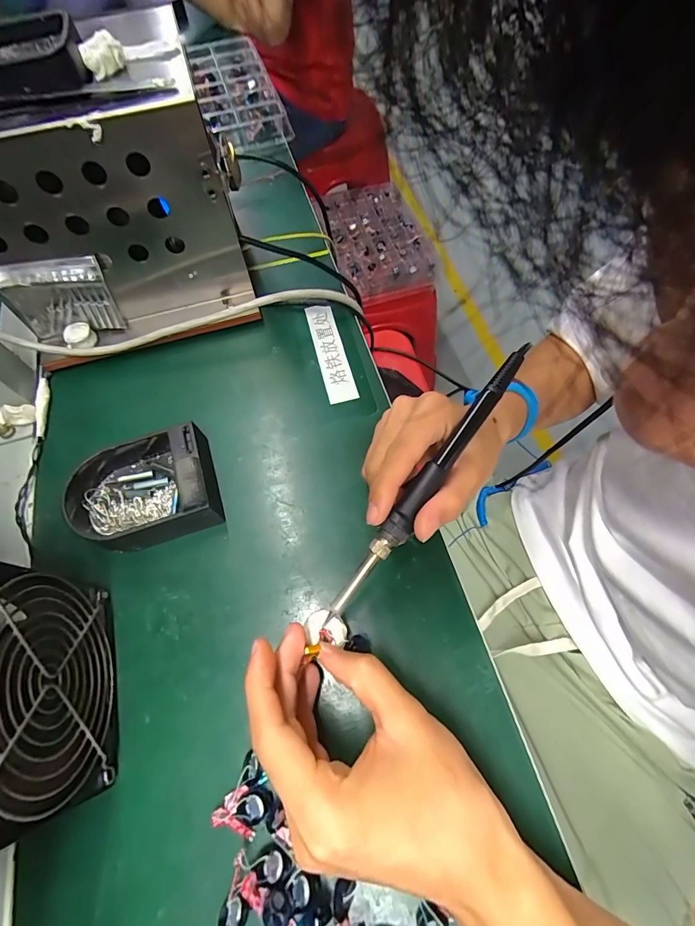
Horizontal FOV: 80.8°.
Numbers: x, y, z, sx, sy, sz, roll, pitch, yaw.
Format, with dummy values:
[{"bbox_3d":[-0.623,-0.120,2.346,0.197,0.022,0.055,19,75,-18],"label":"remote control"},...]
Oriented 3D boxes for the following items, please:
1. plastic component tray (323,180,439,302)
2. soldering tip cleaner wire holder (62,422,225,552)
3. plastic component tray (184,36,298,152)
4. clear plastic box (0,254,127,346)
[{"bbox_3d":[0.053,-0.492,0.879,0.189,0.033,0.326,-17,64,-5],"label":"plastic component tray"},{"bbox_3d":[-0.155,0.019,0.303,0.119,0.037,0.094,-15,64,-5],"label":"soldering tip cleaner wire holder"},{"bbox_3d":[-0.157,-0.517,0.569,0.105,0.041,0.244,-19,64,-6],"label":"plastic component tray"},{"bbox_3d":[-0.239,-0.137,0.344,0.079,0.070,0.010,-13,64,-4],"label":"clear plastic box"}]

